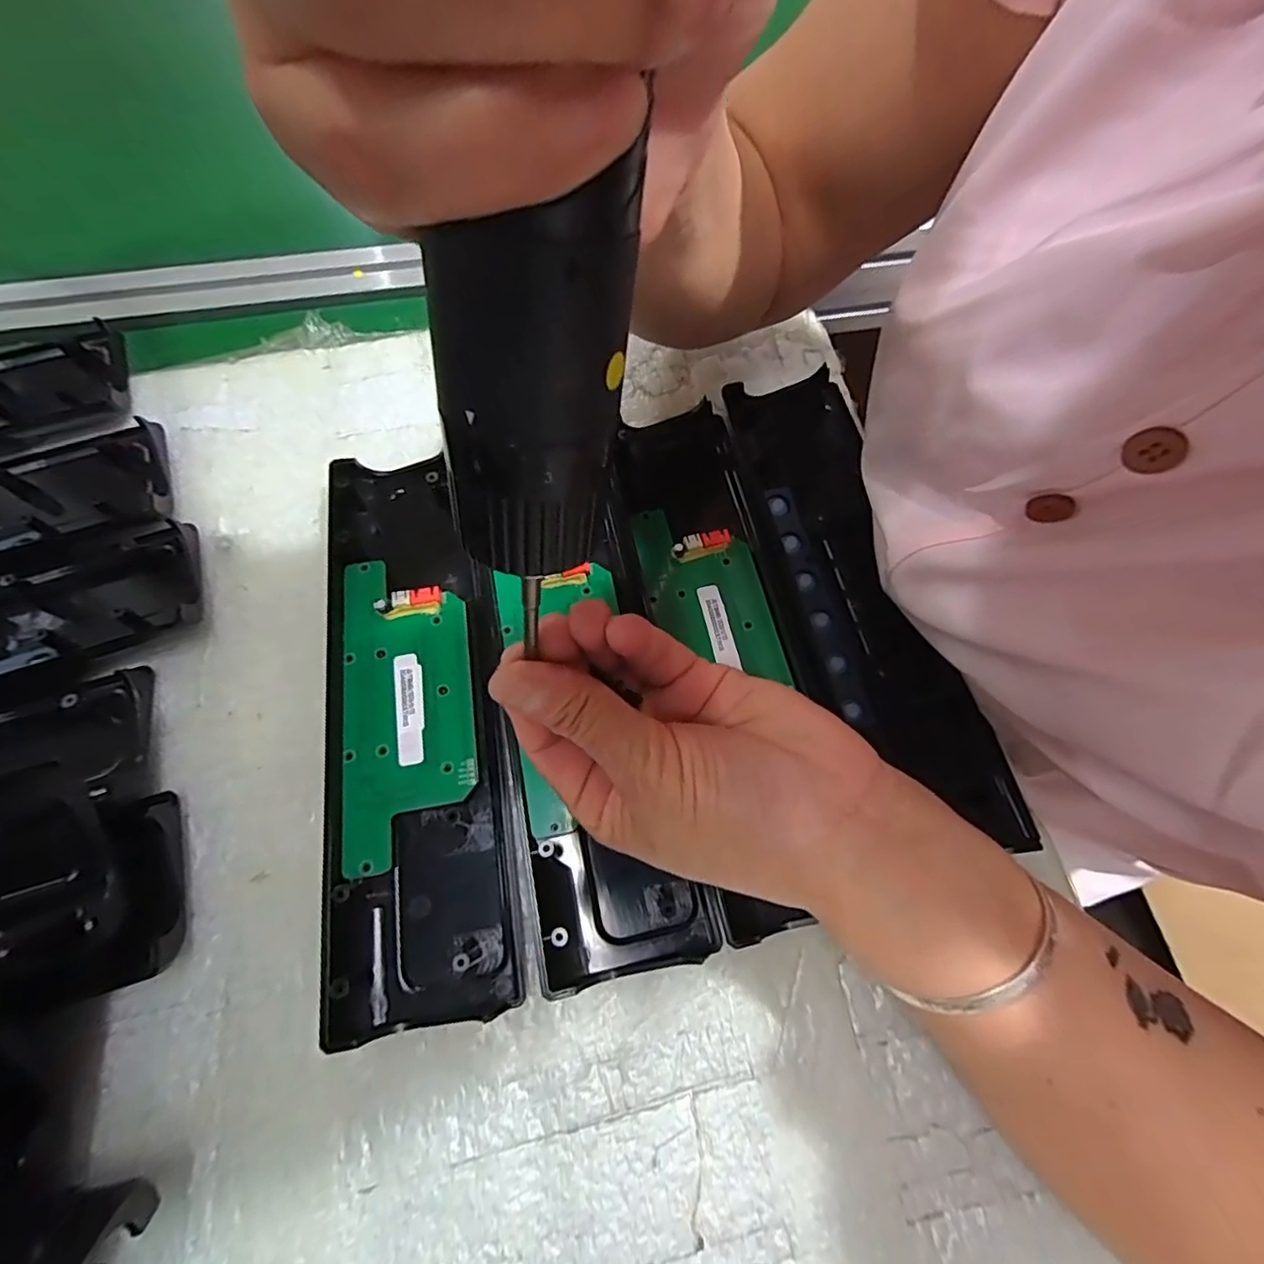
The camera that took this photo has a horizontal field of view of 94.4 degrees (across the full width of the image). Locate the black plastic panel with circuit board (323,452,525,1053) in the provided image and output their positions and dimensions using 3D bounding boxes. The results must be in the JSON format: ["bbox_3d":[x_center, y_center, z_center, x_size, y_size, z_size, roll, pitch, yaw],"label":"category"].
[{"bbox_3d":[-0.094,0.029,0.255,0.069,0.017,0.244,-8,69,-4],"label":"black plastic panel with circuit board"}]

